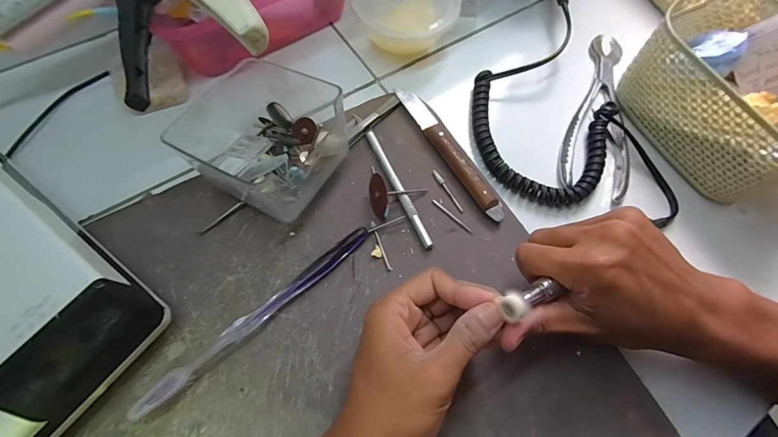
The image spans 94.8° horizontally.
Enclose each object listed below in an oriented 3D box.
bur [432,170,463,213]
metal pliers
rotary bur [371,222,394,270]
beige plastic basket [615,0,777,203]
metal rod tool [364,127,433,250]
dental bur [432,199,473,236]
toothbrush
[{"bbox_3d":[0.051,-0.024,0.305,0.005,0.004,0.044,-29,71,-13],"label":"bur"},{"bbox_3d":[0.204,-0.109,0.346,0.058,0.008,0.195,18,68,4],"label":"metal pliers"},{"bbox_3d":[-0.006,0.021,0.283,0.004,0.004,0.042,-20,69,-10],"label":"rotary bur"},{"bbox_3d":[0.296,-0.105,0.306,0.118,0.090,0.169,-25,72,-13],"label":"beige plastic basket"},{"bbox_3d":[0.006,-0.028,0.302,0.009,0.007,0.120,-24,71,-12],"label":"metal rod tool"},{"bbox_3d":[0.053,-0.002,0.296,0.043,0.004,0.004,41,72,14],"label":"dental bur"},{"bbox_3d":[-0.088,0.066,0.253,0.184,0.019,0.012,-39,75,-17],"label":"toothbrush"}]

